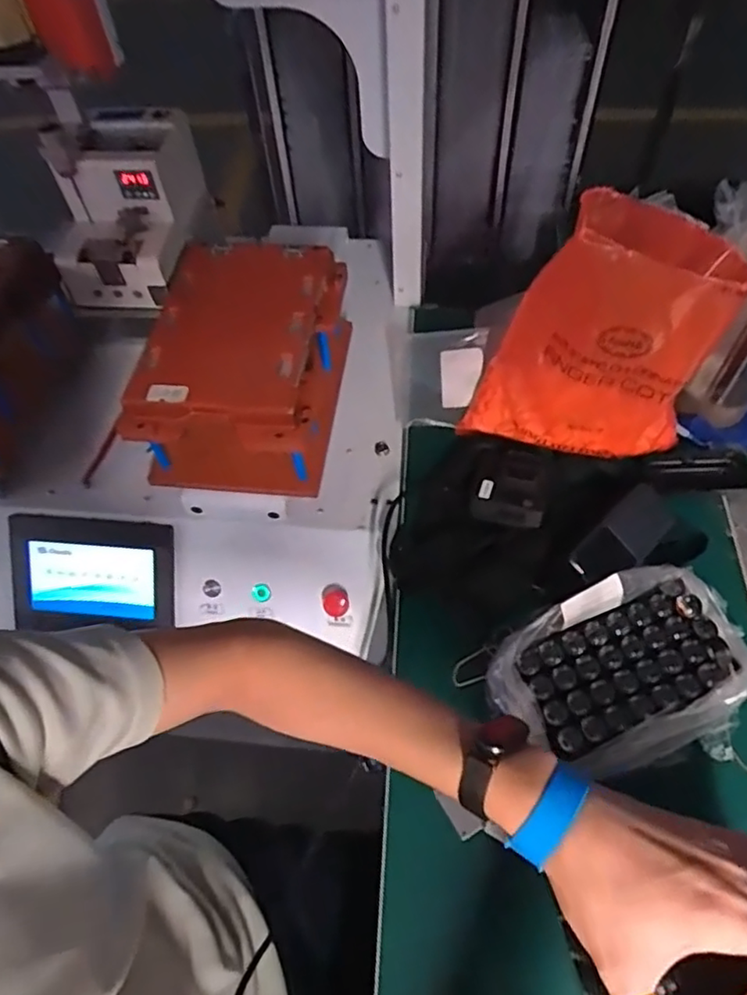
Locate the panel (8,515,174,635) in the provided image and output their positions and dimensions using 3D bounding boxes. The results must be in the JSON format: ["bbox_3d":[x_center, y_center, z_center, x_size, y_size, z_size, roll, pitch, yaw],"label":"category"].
[{"bbox_3d":[-0.335,0.091,0.750,0.192,0.129,0.011,3,10,-1],"label":"panel"}]

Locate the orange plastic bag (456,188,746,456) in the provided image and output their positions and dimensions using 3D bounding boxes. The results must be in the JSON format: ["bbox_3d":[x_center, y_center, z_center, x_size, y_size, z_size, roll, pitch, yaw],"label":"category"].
[{"bbox_3d":[0.232,-0.176,0.664,0.221,0.237,0.157,17,59,15],"label":"orange plastic bag"}]

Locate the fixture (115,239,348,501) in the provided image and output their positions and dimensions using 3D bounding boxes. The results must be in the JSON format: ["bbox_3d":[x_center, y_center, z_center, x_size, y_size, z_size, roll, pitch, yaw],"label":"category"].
[{"bbox_3d":[-0.143,-0.152,0.716,0.194,0.141,0.255,3,57,6],"label":"fixture"}]

